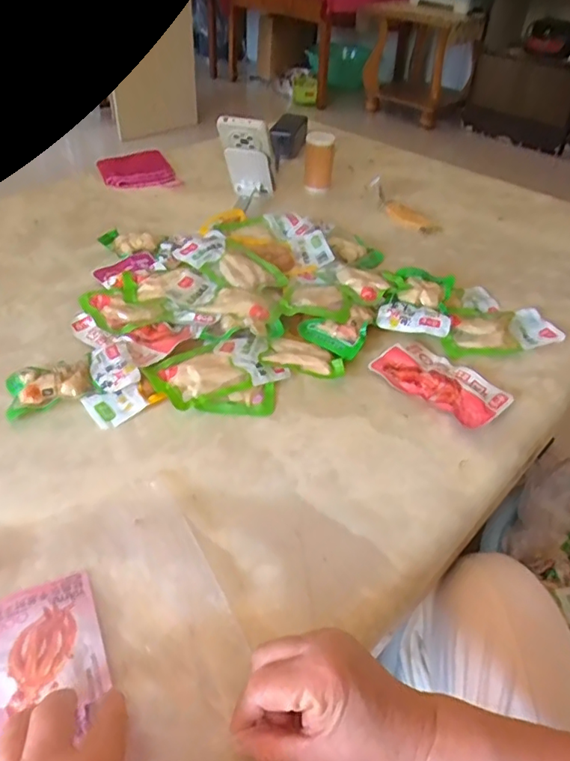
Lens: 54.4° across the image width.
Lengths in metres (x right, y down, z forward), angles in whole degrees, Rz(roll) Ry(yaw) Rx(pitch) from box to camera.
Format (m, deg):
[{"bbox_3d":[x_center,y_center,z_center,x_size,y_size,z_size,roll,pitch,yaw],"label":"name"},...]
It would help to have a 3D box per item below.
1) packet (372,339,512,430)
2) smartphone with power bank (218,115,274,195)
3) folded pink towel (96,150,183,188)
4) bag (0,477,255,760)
[{"bbox_3d":[0.167,0.002,0.595,0.075,0.018,0.135,-28,50,-32],"label":"packet"},{"bbox_3d":[-0.055,-0.337,0.843,0.072,0.158,0.020,9,72,7],"label":"smartphone with power bank"},{"bbox_3d":[-0.265,-0.378,1.000,0.125,0.023,0.145,-15,44,-20],"label":"folded pink towel"},{"bbox_3d":[-0.120,0.174,0.376,0.159,0.008,0.222,-18,44,-24],"label":"bag"}]

